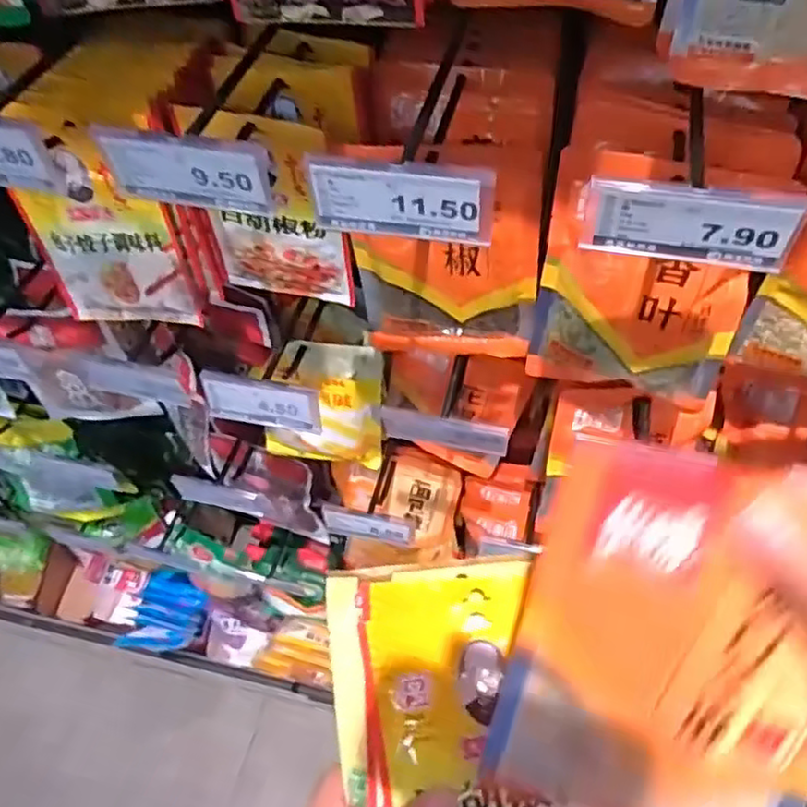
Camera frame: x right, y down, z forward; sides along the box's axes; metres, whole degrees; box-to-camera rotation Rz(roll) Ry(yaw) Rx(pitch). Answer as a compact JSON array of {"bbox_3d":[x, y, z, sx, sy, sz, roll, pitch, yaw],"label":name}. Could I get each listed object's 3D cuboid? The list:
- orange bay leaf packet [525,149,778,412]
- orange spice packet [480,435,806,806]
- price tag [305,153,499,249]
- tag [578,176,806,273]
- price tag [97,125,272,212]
[{"bbox_3d":[0.156,-0.069,0.461,0.131,0.184,0.033,14,58,14],"label":"orange bay leaf packet"},{"bbox_3d":[0.109,0.110,0.283,0.124,0.186,0.023,15,19,12],"label":"orange spice packet"},{"bbox_3d":[-0.002,-0.109,0.374,0.101,0.046,0.008,9,48,11],"label":"price tag"},{"bbox_3d":[0.142,-0.089,0.345,0.100,0.044,0.005,11,57,12],"label":"tag"},{"bbox_3d":[-0.122,-0.131,0.390,0.101,0.046,0.010,12,57,12],"label":"price tag"}]

